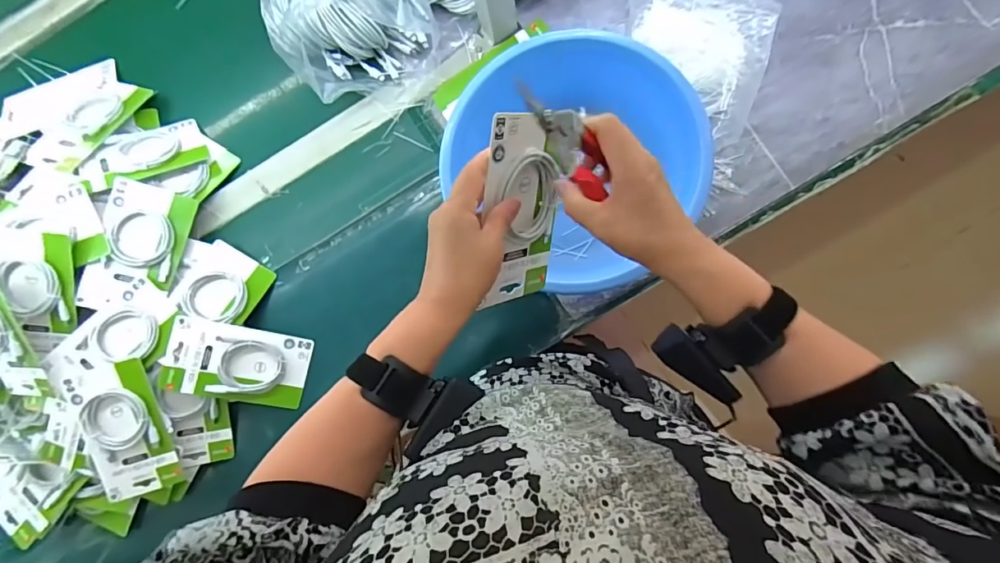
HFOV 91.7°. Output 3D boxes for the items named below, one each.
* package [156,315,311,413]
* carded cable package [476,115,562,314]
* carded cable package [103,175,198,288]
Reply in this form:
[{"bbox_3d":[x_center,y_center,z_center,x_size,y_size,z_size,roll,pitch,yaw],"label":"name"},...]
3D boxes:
[{"bbox_3d":[-0.366,0.117,0.679,0.183,0.027,0.105,14,84,-15],"label":"package"},{"bbox_3d":[0.022,-0.061,0.453,0.016,0.089,0.185,29,126,38],"label":"carded cable package"},{"bbox_3d":[-0.502,-0.070,0.684,0.102,0.016,0.131,16,80,-20],"label":"carded cable package"}]

